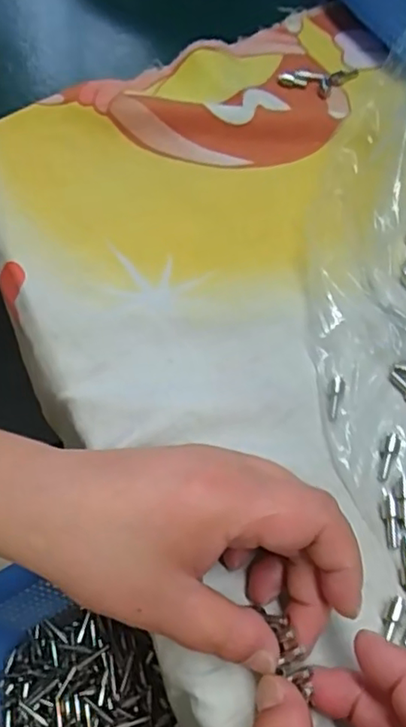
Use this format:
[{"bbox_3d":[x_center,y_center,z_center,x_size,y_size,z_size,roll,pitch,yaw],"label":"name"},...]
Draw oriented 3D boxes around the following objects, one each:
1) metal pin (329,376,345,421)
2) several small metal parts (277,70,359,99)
[{"bbox_3d":[0.063,0.016,0.287,0.006,0.004,0.021,10,78,6],"label":"metal pin"},{"bbox_3d":[0.076,-0.186,0.394,0.051,0.006,0.025,5,62,4],"label":"several small metal parts"}]

